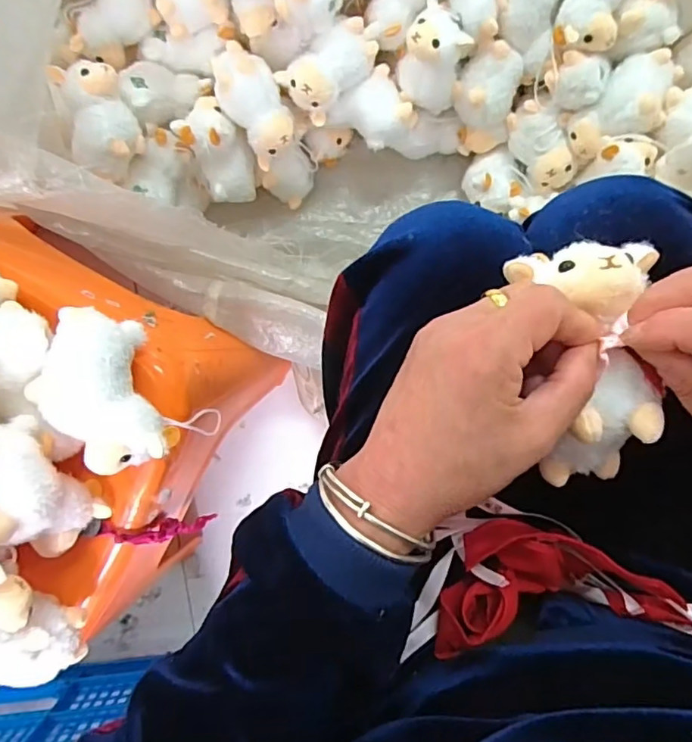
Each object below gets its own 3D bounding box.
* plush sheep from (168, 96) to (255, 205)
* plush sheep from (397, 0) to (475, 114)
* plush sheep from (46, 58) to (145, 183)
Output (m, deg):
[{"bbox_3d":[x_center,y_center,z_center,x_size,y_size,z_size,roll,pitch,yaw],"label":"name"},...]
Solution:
[{"bbox_3d":[-0.149,-0.252,0.655,0.069,0.043,0.122,1,137,25],"label":"plush sheep"},{"bbox_3d":[0.098,-0.348,0.615,0.070,0.081,0.088,18,96,1],"label":"plush sheep"},{"bbox_3d":[-0.266,-0.268,0.596,0.071,0.058,0.108,-10,95,3],"label":"plush sheep"}]

